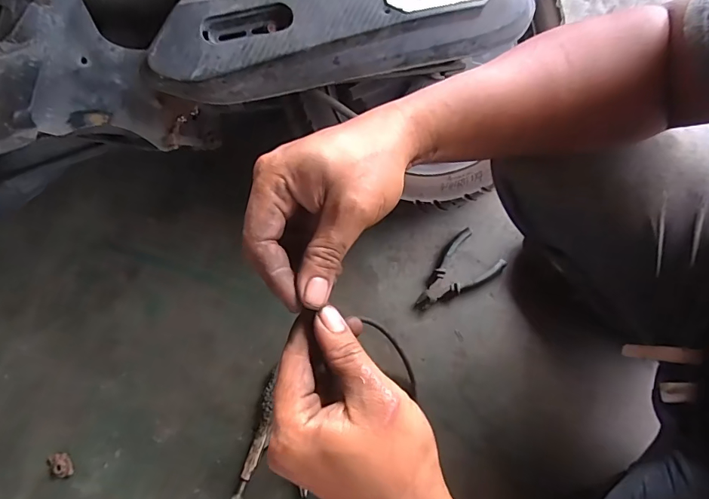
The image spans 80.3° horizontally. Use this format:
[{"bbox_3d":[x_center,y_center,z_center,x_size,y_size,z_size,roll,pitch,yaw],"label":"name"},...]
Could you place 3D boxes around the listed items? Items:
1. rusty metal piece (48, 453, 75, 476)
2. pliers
[{"bbox_3d":[-0.457,0.335,0.654,0.029,0.004,0.041,-32,74,-8],"label":"rusty metal piece"},{"bbox_3d":[0.163,0.042,0.700,0.154,0.021,0.091,-37,74,-10],"label":"pliers"}]

